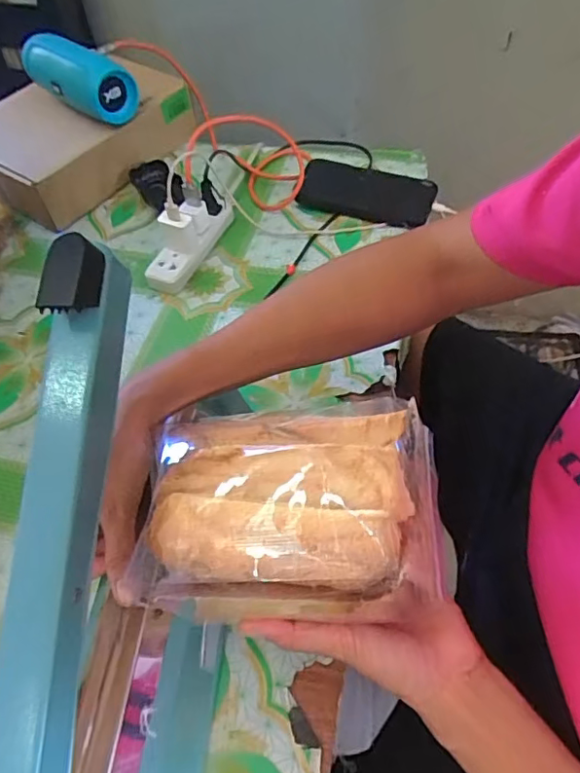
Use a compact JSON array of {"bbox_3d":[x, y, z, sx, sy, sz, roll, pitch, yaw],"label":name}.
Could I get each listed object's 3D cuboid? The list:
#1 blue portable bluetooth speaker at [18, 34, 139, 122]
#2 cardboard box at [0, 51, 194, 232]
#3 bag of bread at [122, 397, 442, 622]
[{"bbox_3d":[-0.262,-0.384,0.672,0.166,0.064,0.056,32,63,23],"label":"blue portable bluetooth speaker"},{"bbox_3d":[-0.265,-0.323,0.706,0.270,0.093,0.166,-40,62,-22],"label":"cardboard box"},{"bbox_3d":[0.000,0.068,0.305,0.162,0.058,0.120,-2,53,20],"label":"bag of bread"}]

